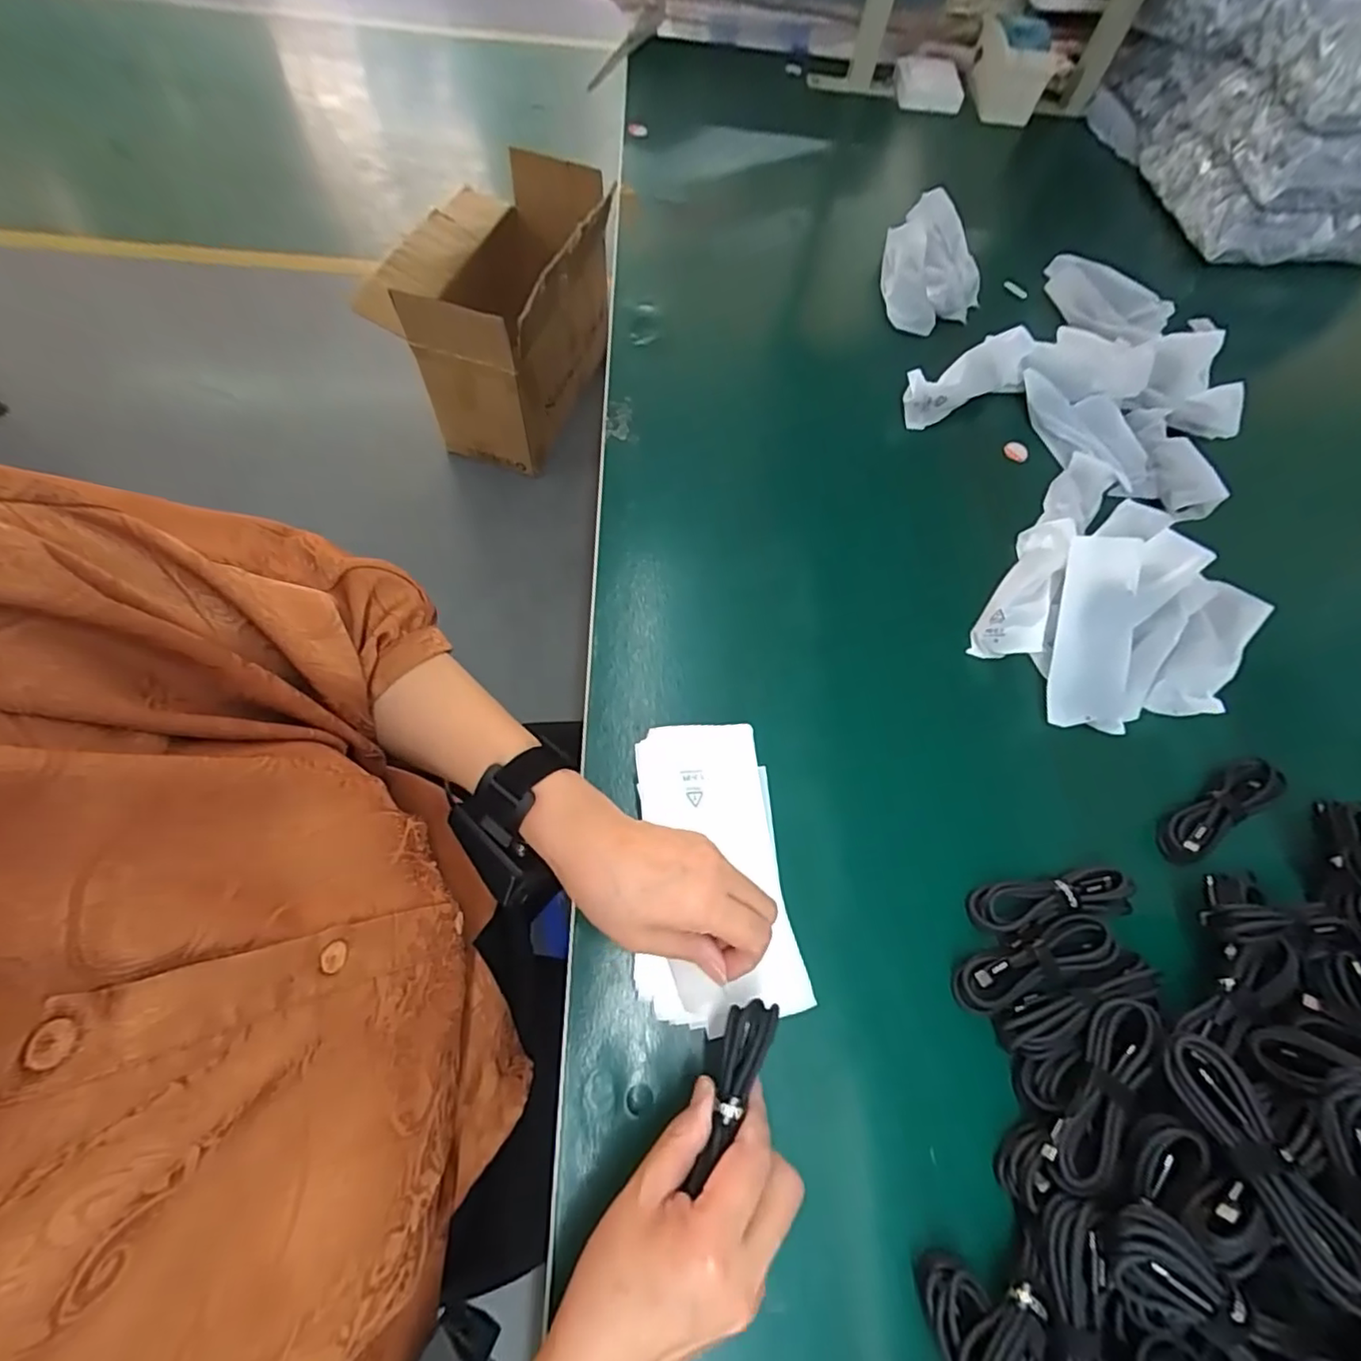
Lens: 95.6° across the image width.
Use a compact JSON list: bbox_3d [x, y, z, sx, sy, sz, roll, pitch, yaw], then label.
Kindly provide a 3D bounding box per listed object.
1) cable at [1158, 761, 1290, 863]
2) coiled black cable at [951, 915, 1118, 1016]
[{"bbox_3d":[0.404,0.096,0.461,0.116,0.019,0.032,-27,70,-17],"label":"cable"},{"bbox_3d":[0.231,0.182,0.401,0.106,0.025,0.034,-17,68,-13],"label":"coiled black cable"}]

